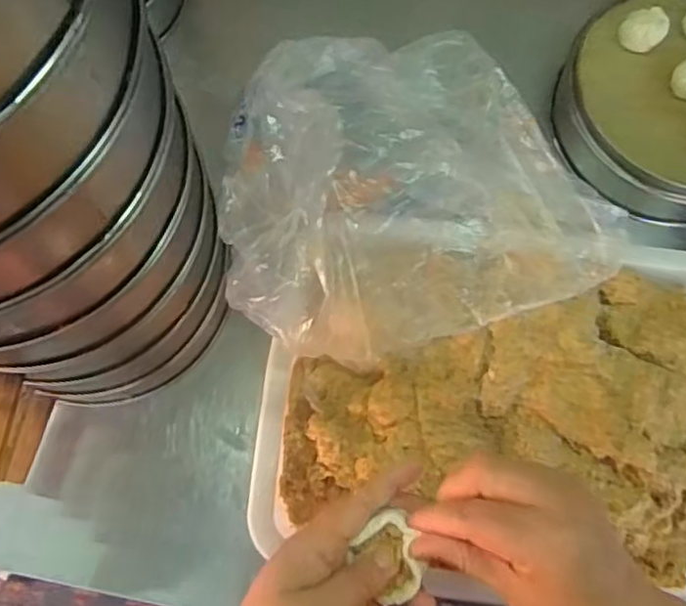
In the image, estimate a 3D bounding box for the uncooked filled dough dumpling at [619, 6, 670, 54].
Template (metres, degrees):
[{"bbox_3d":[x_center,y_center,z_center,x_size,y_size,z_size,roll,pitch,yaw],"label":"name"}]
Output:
[{"bbox_3d":[0.297,-0.270,0.650,0.041,0.022,0.045,0,72,0],"label":"uncooked filled dough dumpling"}]

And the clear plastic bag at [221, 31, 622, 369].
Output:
[{"bbox_3d":[0.050,-0.077,0.483,0.287,0.143,0.221,-29,74,-9],"label":"clear plastic bag"}]

